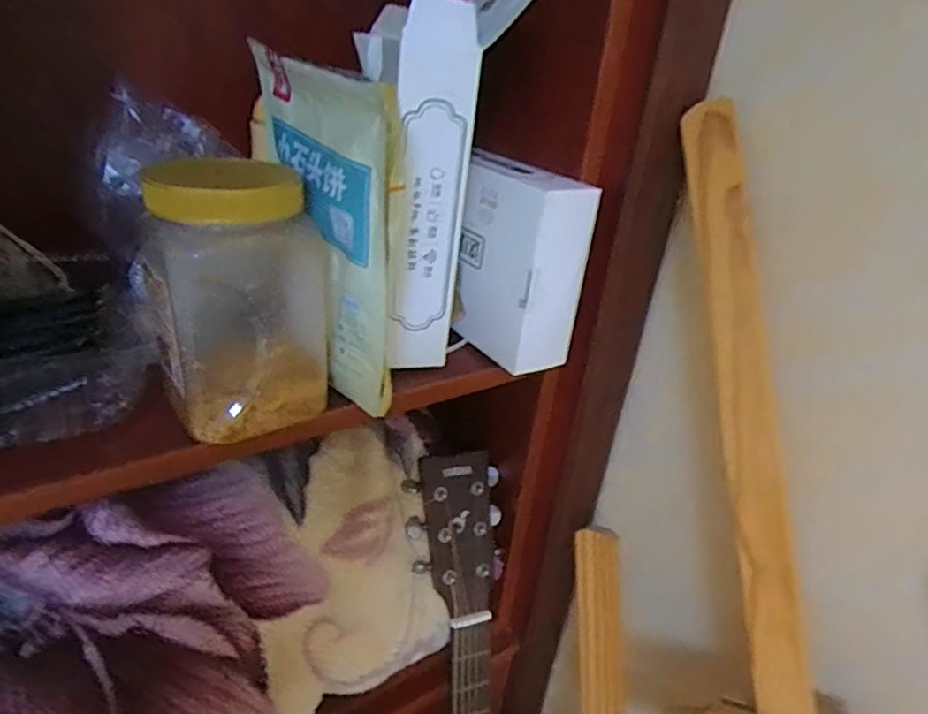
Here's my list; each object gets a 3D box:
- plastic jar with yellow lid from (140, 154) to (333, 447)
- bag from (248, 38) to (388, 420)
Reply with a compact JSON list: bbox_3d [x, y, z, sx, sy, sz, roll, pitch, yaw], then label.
[{"bbox_3d":[-0.143,-0.041,0.397,0.099,0.165,0.091,-5,29,-18],"label":"plastic jar with yellow lid"},{"bbox_3d":[-0.100,-0.083,0.416,0.022,0.210,0.150,-21,37,-39],"label":"bag"}]

